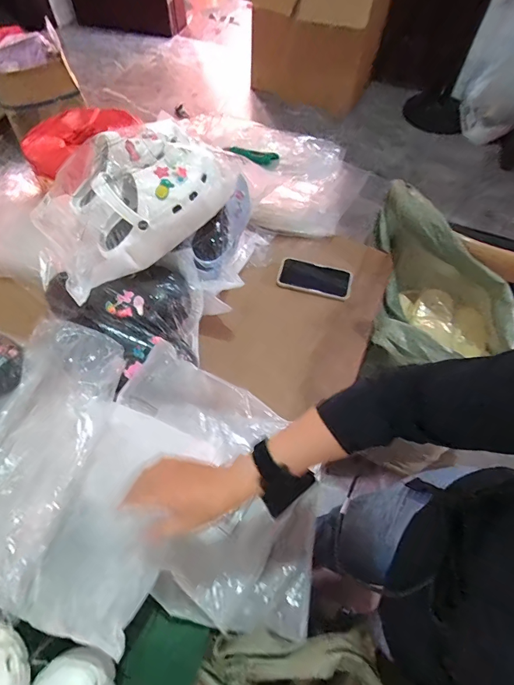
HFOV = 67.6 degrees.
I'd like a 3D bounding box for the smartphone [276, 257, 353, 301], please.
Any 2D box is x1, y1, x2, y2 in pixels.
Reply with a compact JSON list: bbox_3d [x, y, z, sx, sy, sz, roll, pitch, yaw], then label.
[{"bbox_3d":[0.133,-0.149,0.880,0.163,0.017,0.088,12,61,5],"label":"smartphone"}]

